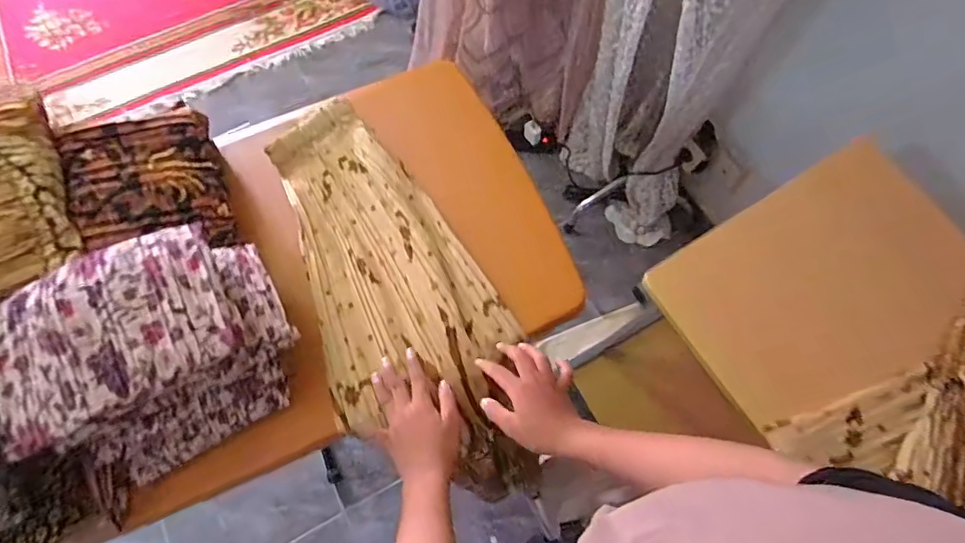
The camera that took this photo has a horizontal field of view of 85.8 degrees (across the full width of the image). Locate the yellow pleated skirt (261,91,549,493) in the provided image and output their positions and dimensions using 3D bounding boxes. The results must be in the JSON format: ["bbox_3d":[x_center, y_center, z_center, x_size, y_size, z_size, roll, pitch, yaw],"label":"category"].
[{"bbox_3d":[-0.126,0.027,0.676,0.236,0.036,0.569,-34,74,-7],"label":"yellow pleated skirt"}]

